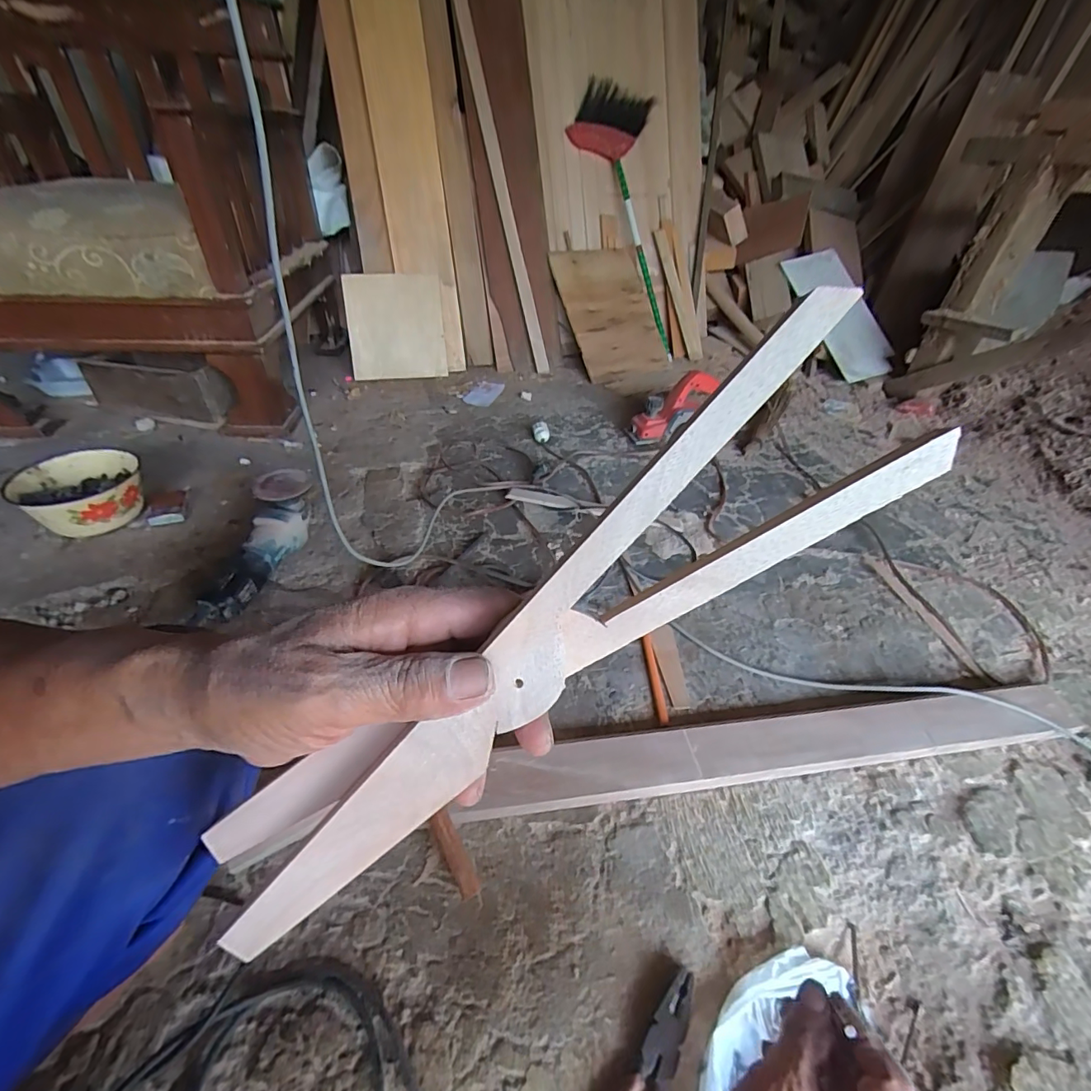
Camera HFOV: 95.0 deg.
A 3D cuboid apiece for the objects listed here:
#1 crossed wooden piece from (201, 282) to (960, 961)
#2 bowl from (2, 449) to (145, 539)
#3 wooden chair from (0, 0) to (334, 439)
[{"bbox_3d":[0.001,0.044,0.213,0.353,0.087,0.027,-40,21,2],"label":"crossed wooden piece"},{"bbox_3d":[-0.807,-0.087,0.885,0.176,0.086,0.177,2,40,-1],"label":"bowl"},{"bbox_3d":[-0.941,-0.734,1.168,0.680,0.752,0.729,-1,41,-5],"label":"wooden chair"}]

